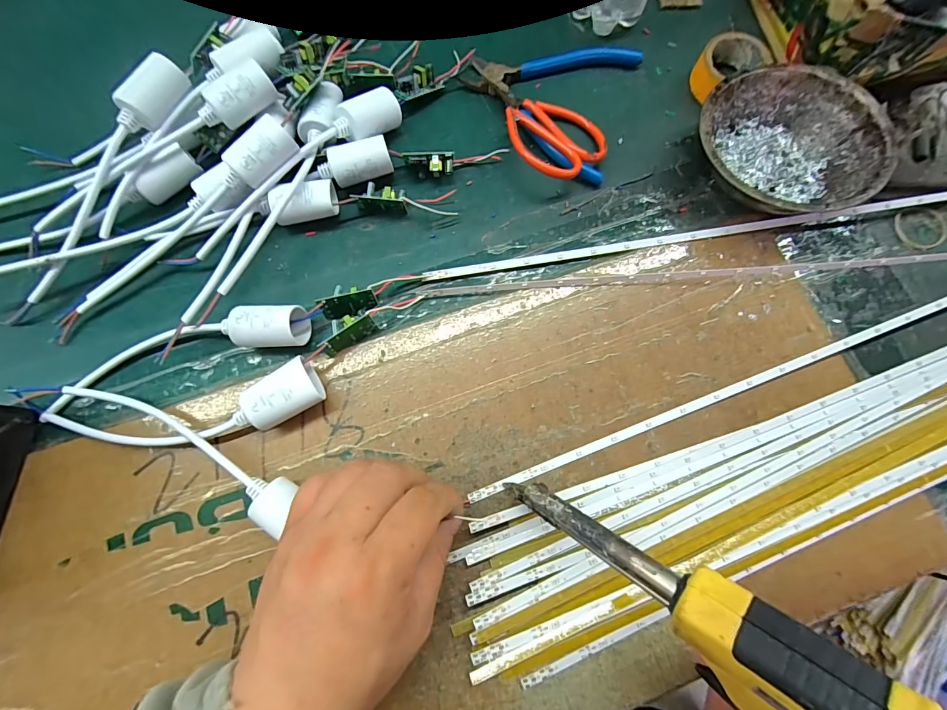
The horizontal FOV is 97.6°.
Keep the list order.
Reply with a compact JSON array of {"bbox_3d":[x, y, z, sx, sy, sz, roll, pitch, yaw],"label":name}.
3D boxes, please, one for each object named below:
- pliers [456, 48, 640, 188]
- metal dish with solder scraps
[{"bbox_3d":[0.073,-0.193,0.332,0.146,0.020,0.123,-7,74,-2],"label":"pliers"},{"bbox_3d":[0.225,-0.149,0.307,0.122,0.044,0.122,0,74,0],"label":"metal dish with solder scraps"}]

